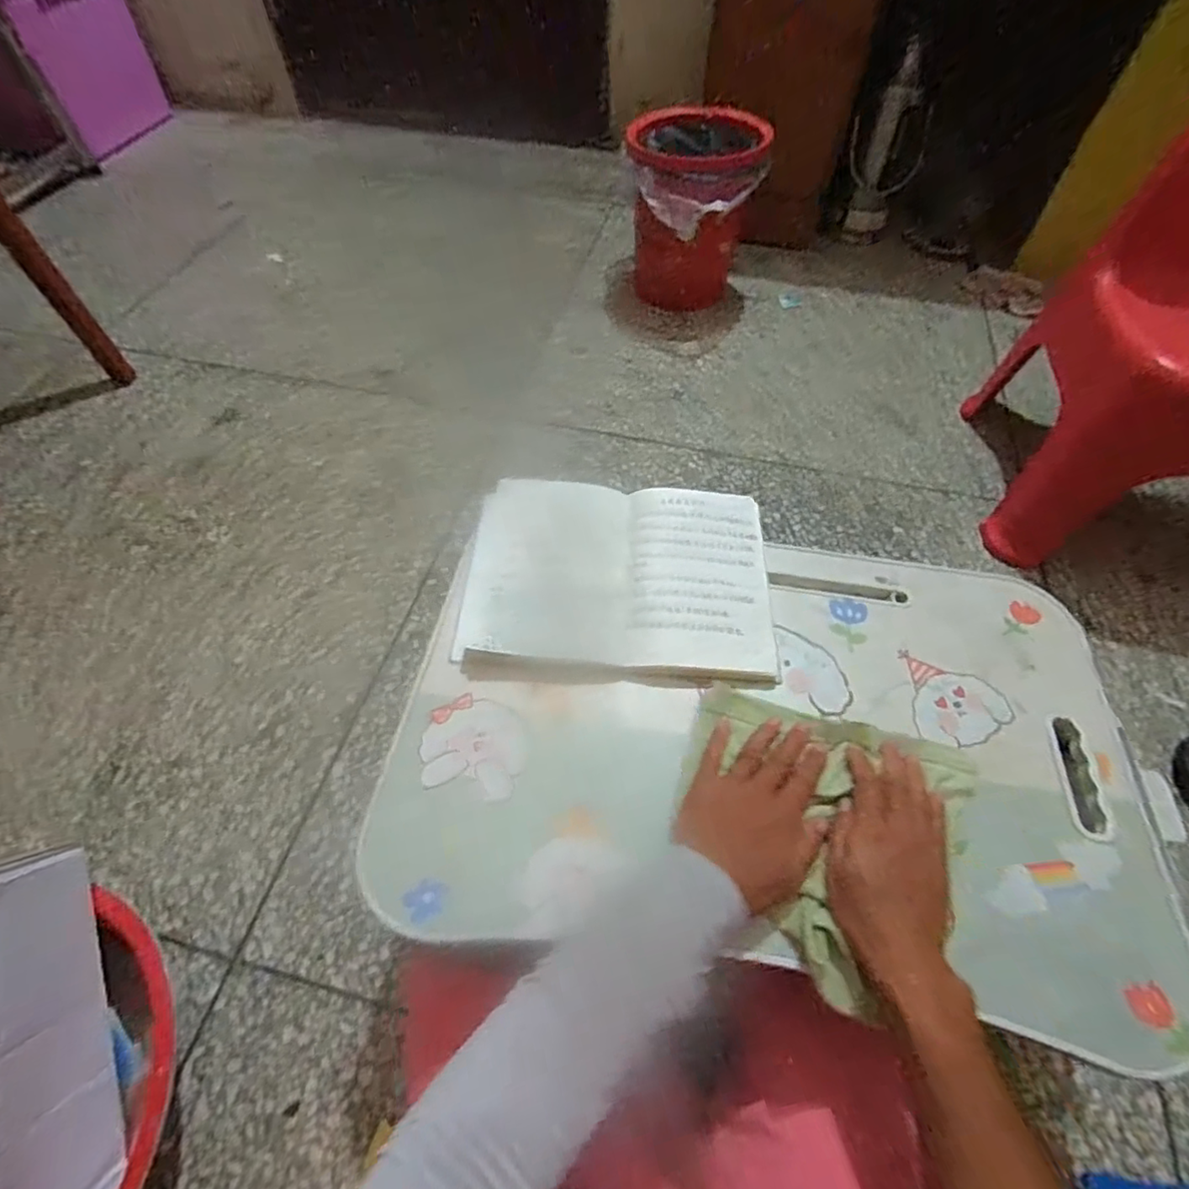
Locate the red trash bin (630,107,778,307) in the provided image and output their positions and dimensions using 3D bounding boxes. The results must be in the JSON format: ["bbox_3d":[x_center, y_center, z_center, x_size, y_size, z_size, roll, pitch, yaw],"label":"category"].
[{"bbox_3d":[0.180,-0.718,1.139,0.241,0.306,0.261,3,59,1],"label":"red trash bin"}]

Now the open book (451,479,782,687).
[{"bbox_3d":[0.026,-0.021,0.566,0.287,0.029,0.202,5,56,3],"label":"open book"}]

